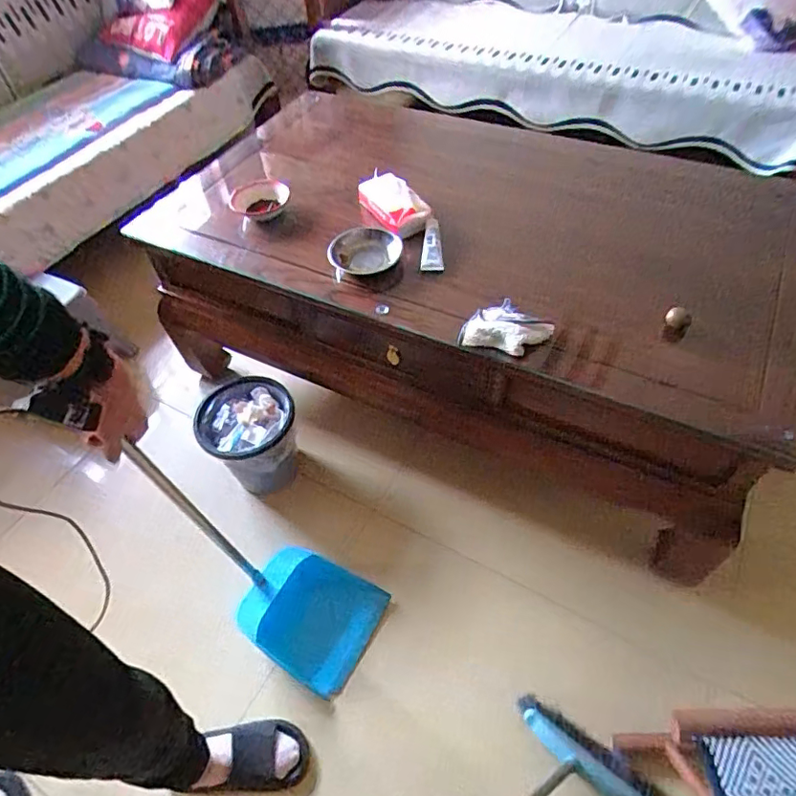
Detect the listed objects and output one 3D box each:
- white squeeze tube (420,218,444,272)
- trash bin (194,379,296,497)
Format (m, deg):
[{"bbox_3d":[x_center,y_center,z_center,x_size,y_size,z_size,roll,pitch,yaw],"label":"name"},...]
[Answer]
[{"bbox_3d":[0.071,-0.320,1.129,0.045,0.024,0.134,-1,67,5],"label":"white squeeze tube"},{"bbox_3d":[-0.368,0.106,1.387,0.228,0.261,0.214,-3,53,3],"label":"trash bin"}]

